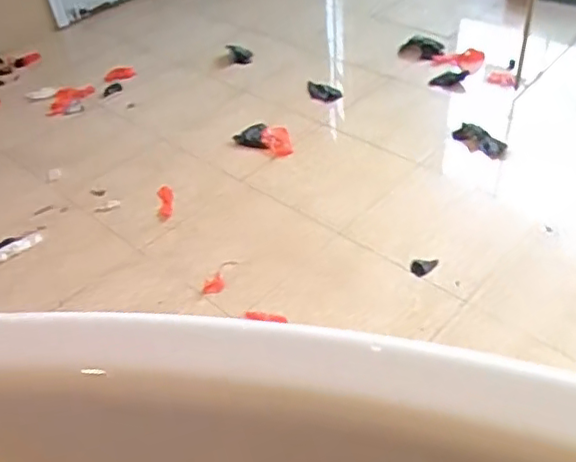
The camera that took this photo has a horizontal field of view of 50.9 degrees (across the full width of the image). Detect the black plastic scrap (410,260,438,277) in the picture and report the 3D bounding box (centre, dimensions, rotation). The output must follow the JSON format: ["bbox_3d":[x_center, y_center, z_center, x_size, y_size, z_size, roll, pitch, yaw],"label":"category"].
[{"bbox_3d":[0.265,0.066,1.152,0.062,0.025,0.030,-19,44,-12],"label":"black plastic scrap"}]

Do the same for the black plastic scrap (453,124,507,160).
[{"bbox_3d":[0.460,-0.211,1.452,0.134,0.052,0.044,32,54,18],"label":"black plastic scrap"}]

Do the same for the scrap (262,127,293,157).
[{"bbox_3d":[-0.028,-0.223,1.506,0.069,0.039,0.097,-11,43,-4],"label":"scrap"}]

